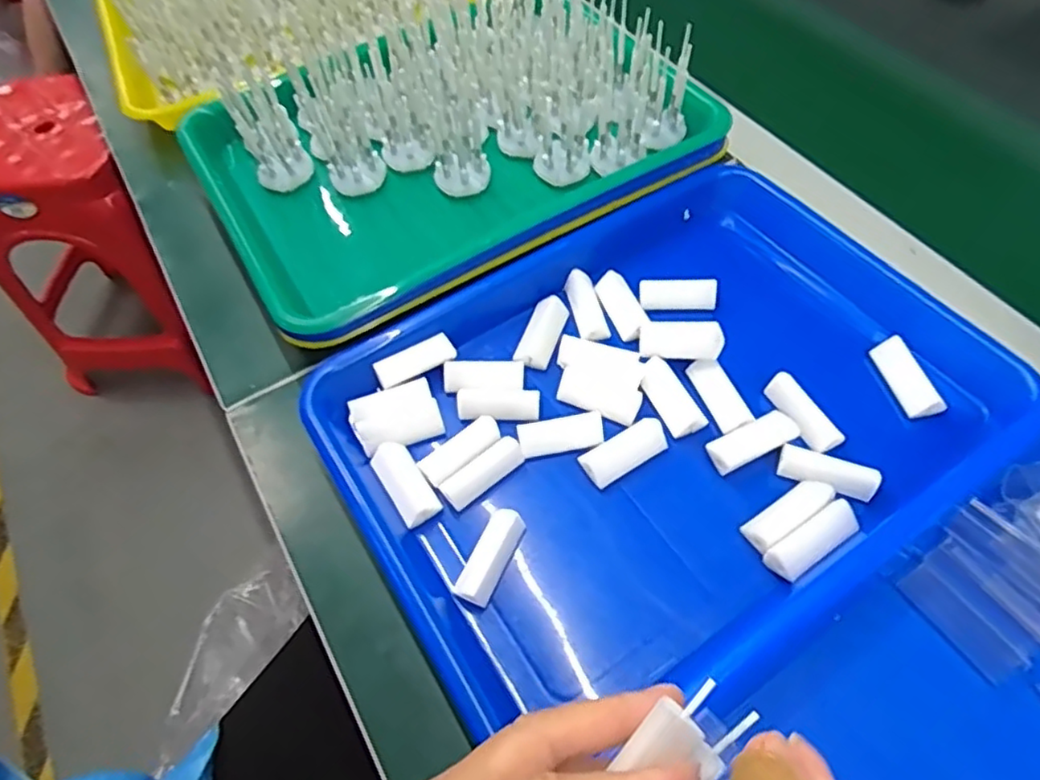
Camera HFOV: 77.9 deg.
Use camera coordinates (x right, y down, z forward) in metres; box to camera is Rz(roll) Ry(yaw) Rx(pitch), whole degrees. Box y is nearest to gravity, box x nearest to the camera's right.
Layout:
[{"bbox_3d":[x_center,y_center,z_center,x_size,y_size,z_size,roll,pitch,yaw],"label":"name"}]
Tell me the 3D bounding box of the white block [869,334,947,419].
[{"bbox_3d":[0.217,-0.007,0.362,0.018,0.012,0.048,-13,58,-6],"label":"white block"}]

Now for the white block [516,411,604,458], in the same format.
[{"bbox_3d":[0.022,0.023,0.351,0.046,0.009,0.019,-10,58,-4],"label":"white block"}]

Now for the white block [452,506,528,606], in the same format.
[{"bbox_3d":[-0.014,0.082,0.315,0.018,0.012,0.046,25,74,17],"label":"white block"}]

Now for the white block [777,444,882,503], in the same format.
[{"bbox_3d":[0.158,0.042,0.330,0.046,0.010,0.019,22,61,16],"label":"white block"}]

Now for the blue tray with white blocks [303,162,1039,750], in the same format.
[{"bbox_3d":[0.081,0.006,0.357,0.348,0.033,0.251,-29,61,-15],"label":"blue tray with white blocks"}]

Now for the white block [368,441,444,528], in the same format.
[{"bbox_3d":[-0.061,0.049,0.339,0.021,0.010,0.047,-31,61,-16],"label":"white block"}]

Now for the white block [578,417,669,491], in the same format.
[{"bbox_3d":[0.056,0.033,0.344,0.047,0.009,0.021,-29,61,-15],"label":"white block"}]

